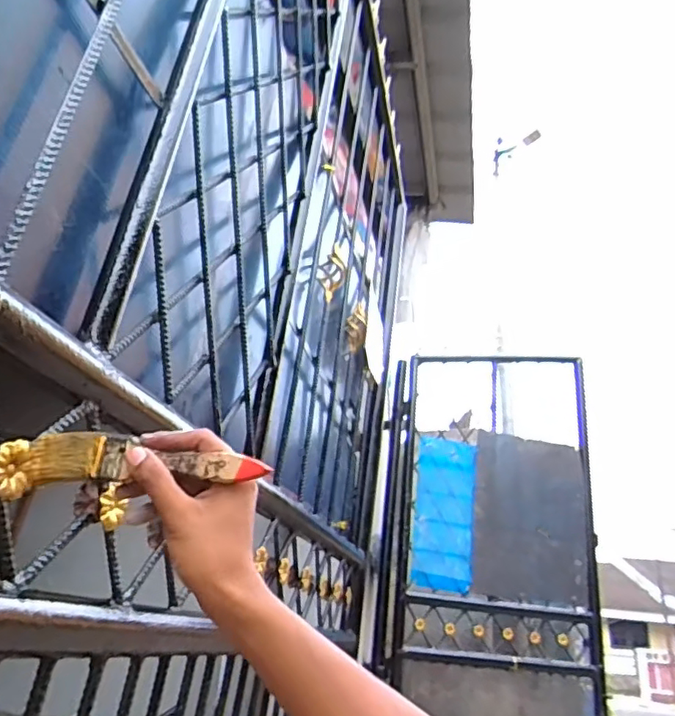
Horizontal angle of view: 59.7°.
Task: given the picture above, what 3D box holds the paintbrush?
[{"bbox_3d":[-0.135,0.074,0.421,0.171,0.037,0.013,0,-26,5],"label":"paintbrush"}]

